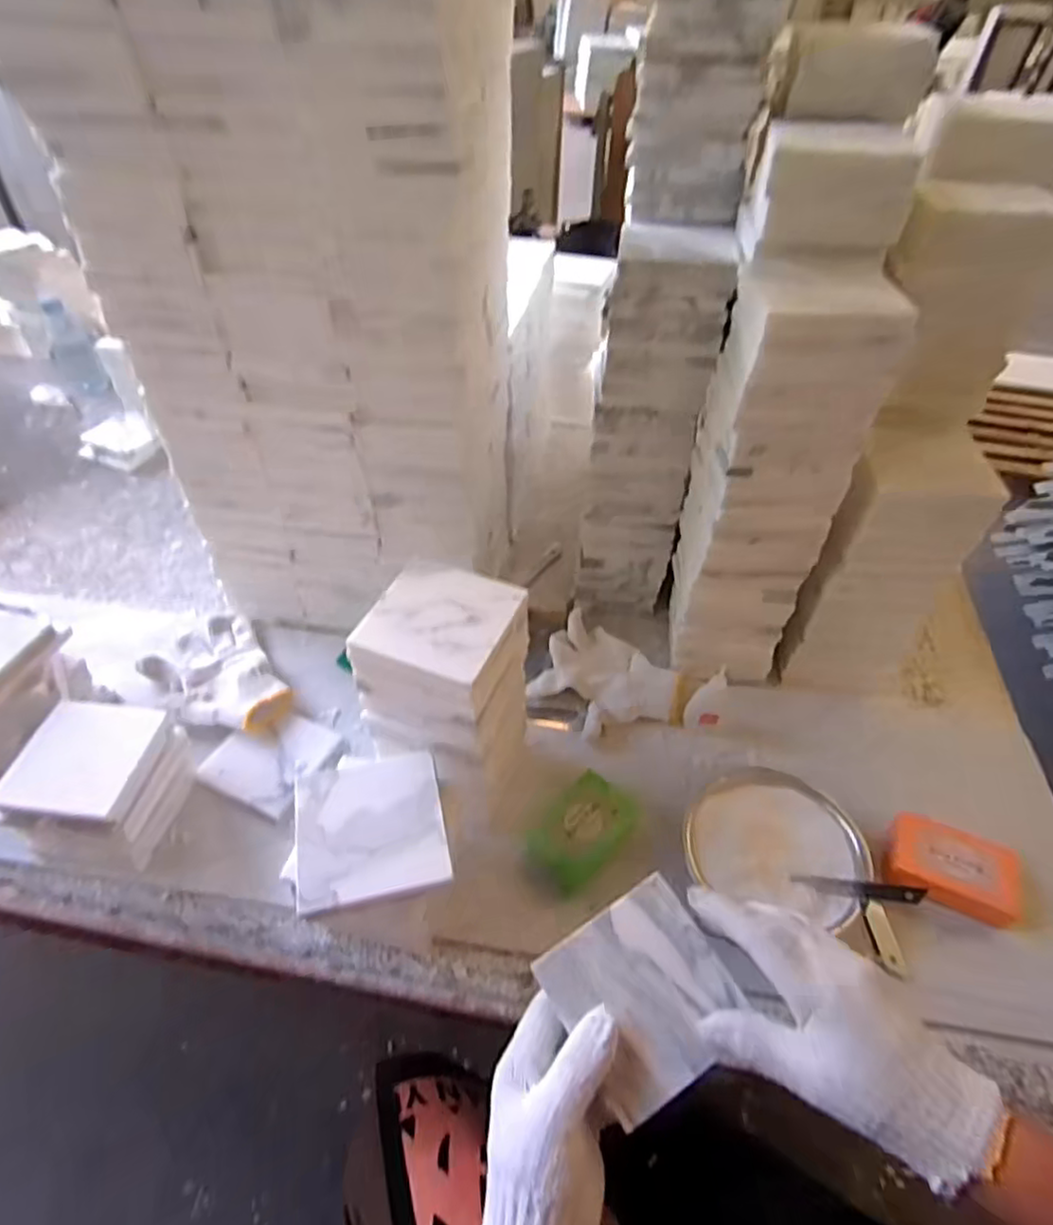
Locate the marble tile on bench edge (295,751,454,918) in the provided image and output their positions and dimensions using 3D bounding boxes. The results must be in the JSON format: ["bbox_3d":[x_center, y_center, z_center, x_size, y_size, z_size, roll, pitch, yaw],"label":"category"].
[{"bbox_3d":[-0.108,0.149,0.461,0.099,0.009,0.098,-9,47,-13],"label":"marble tile on bench edge"}]

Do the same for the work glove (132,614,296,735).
[{"bbox_3d":[-0.326,0.069,0.705,0.177,0.034,0.128,37,54,28],"label":"work glove"}]

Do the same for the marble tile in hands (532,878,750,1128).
[{"bbox_3d":[0.073,0.232,0.404,0.098,0.004,0.100,-31,67,-10],"label":"marble tile in hands"}]

